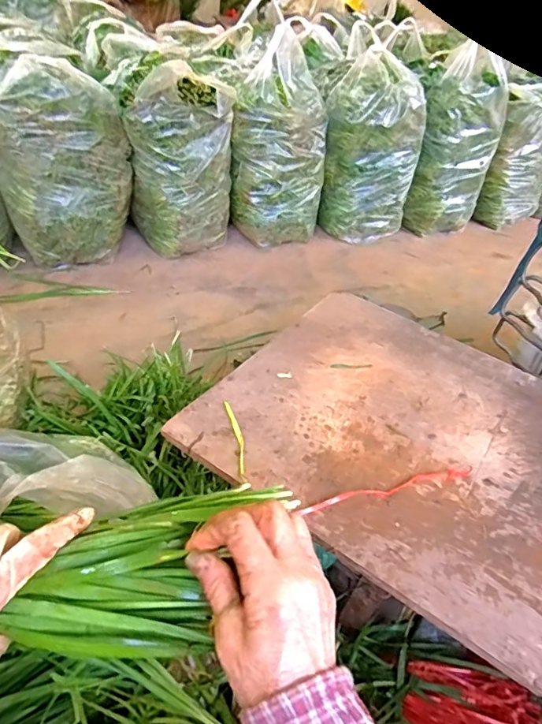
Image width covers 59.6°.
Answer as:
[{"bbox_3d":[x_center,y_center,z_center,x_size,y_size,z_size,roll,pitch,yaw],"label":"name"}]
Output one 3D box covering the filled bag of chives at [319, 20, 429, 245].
[{"bbox_3d":[0.360,-0.754,1.673,0.314,0.547,0.325,14,42,5],"label":"filled bag of chives"}]

